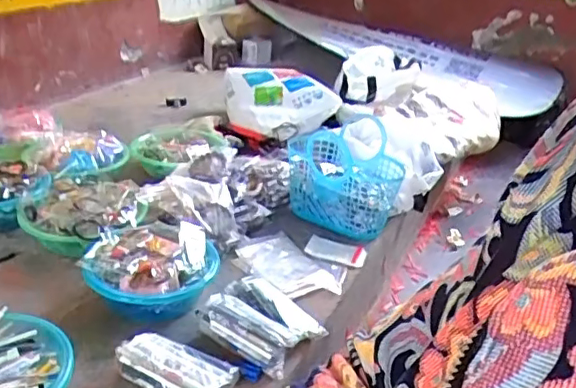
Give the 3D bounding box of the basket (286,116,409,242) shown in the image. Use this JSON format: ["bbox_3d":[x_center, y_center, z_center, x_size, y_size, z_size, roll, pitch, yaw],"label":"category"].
[{"bbox_3d":[0.126,-0.048,1.347,0.247,0.188,0.234,7,26,2],"label":"basket"}]

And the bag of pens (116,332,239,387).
[{"bbox_3d":[-0.165,0.258,0.875,0.167,0.048,0.095,15,28,18],"label":"bag of pens"}]

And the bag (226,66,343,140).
[{"bbox_3d":[-0.025,-0.320,1.907,0.342,0.114,0.441,2,26,-7],"label":"bag"}]

